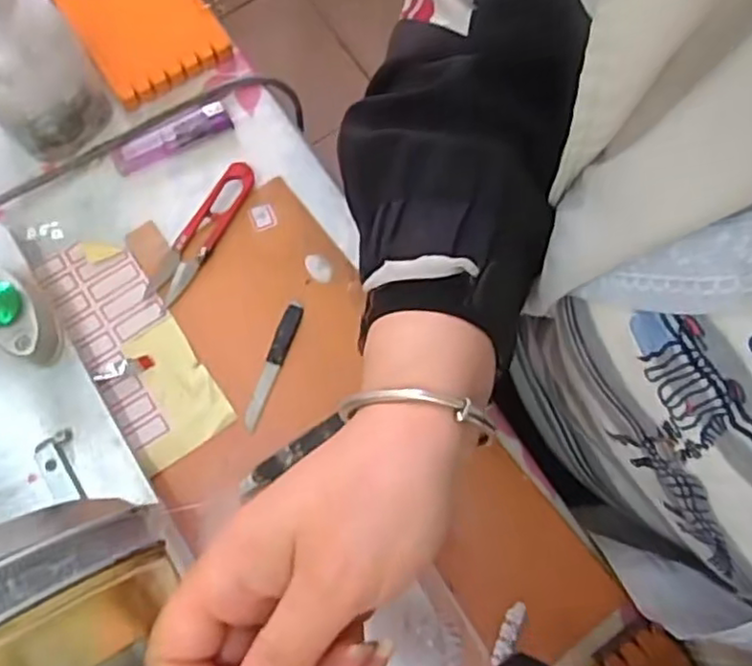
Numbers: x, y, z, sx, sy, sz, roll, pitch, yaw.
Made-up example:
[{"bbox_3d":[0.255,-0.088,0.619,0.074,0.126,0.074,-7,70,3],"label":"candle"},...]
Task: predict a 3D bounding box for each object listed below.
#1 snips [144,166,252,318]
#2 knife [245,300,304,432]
[{"bbox_3d":[-0.107,-0.061,0.410,0.022,0.007,0.100,28,78,5],"label":"snips"},{"bbox_3d":[-0.061,0.018,0.397,0.010,0.004,0.079,19,77,3],"label":"knife"}]

